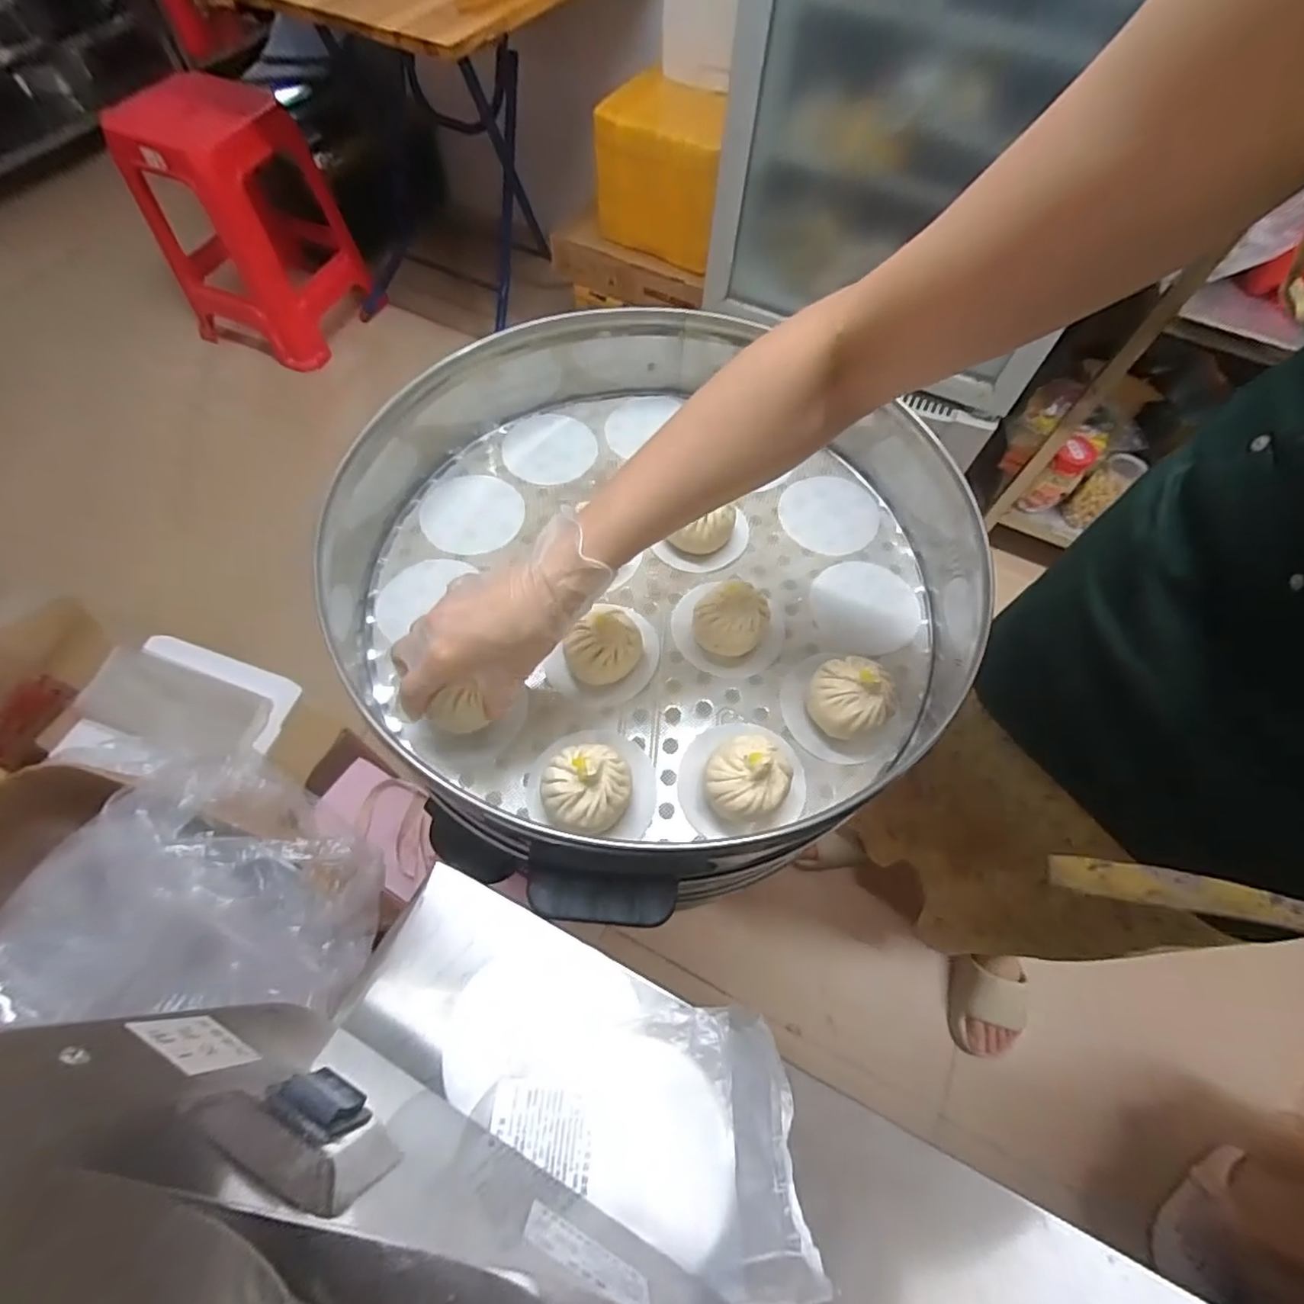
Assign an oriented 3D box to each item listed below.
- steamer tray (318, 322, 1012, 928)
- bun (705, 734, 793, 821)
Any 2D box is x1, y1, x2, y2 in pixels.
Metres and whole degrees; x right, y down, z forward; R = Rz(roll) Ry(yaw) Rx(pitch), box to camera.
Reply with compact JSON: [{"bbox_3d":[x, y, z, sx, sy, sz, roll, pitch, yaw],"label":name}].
[{"bbox_3d":[-0.005,-0.094,0.520,0.521,0.106,0.517,-27,67,-16],"label":"steamer tray"},{"bbox_3d":[0.067,0.091,0.425,0.055,0.060,0.054,1,62,-2],"label":"bun"}]

